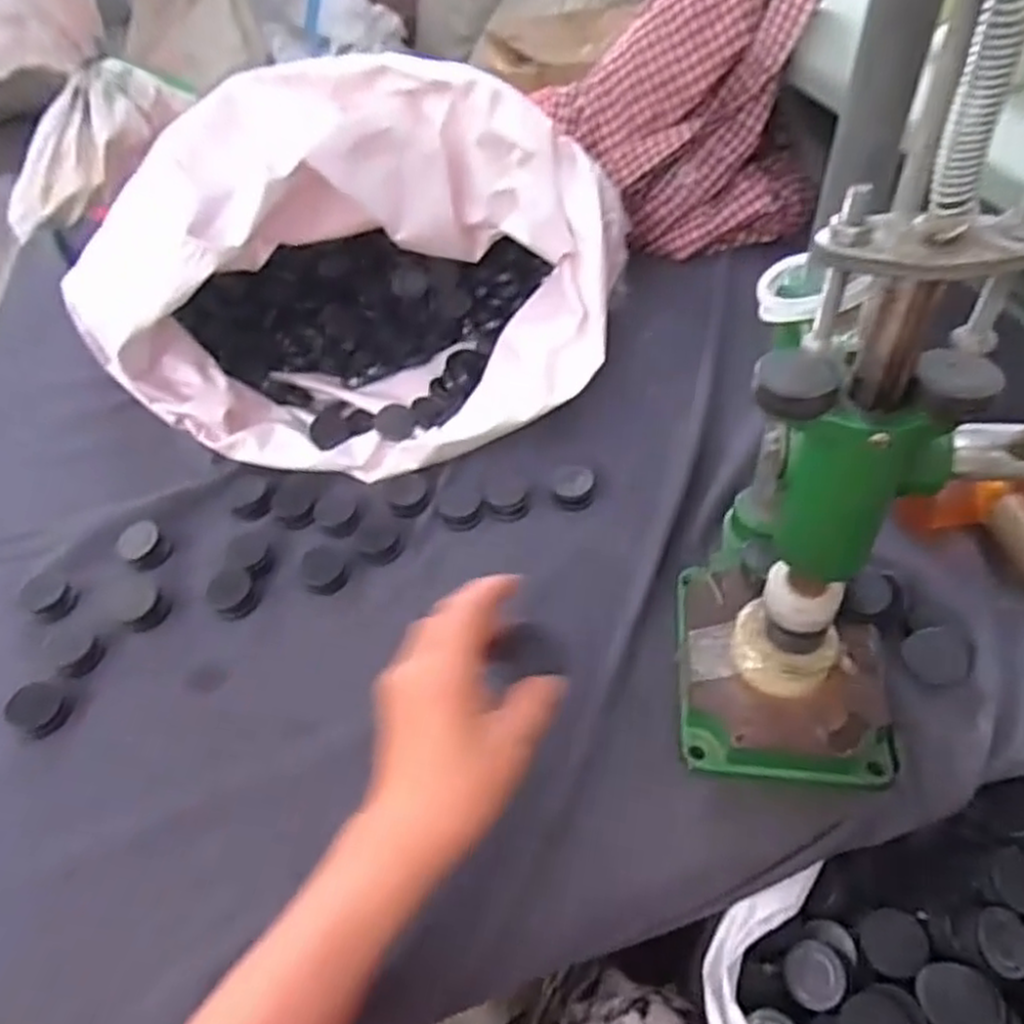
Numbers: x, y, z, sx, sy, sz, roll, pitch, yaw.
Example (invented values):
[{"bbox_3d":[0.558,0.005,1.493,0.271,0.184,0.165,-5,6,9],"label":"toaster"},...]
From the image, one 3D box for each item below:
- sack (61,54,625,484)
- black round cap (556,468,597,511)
[{"bbox_3d":[-0.123,-0.206,0.613,0.409,0.250,0.258,-1,47,5],"label":"sack"},{"bbox_3d":[0.050,-0.019,0.584,0.032,0.023,0.033,-3,47,3],"label":"black round cap"}]

